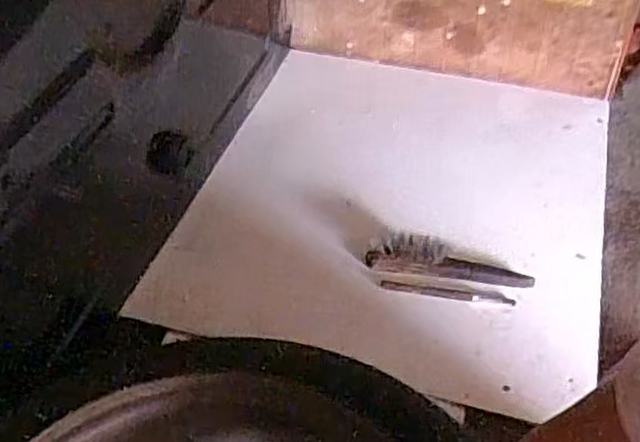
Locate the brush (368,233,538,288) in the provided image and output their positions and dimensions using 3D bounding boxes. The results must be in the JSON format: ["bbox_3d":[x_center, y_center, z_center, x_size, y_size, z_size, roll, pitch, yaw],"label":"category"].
[{"bbox_3d":[0.164,0.050,0.896,0.205,0.031,0.052,6,47,5],"label":"brush"}]

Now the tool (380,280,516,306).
[{"bbox_3d":[0.158,0.090,0.878,0.163,0.009,0.010,7,47,7],"label":"tool"}]

